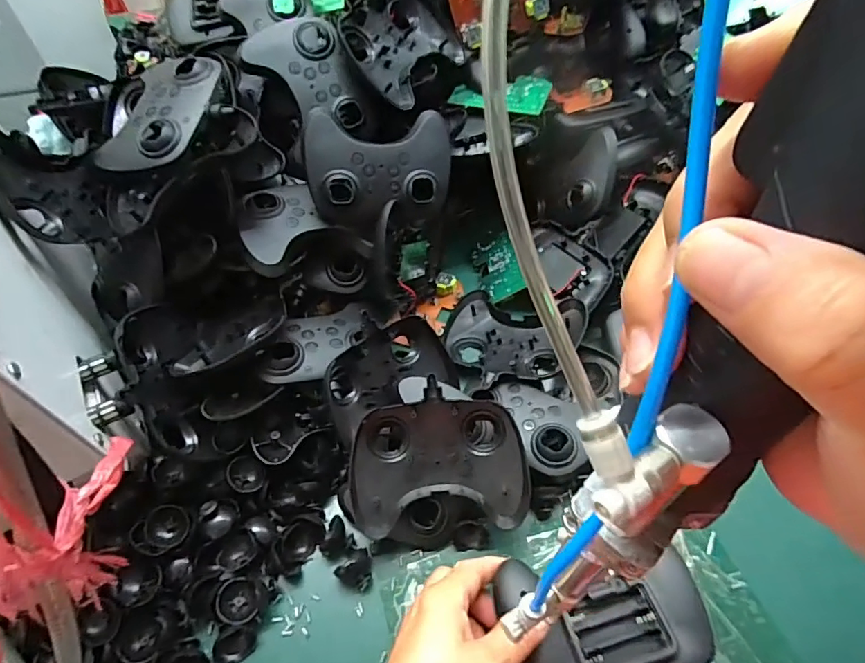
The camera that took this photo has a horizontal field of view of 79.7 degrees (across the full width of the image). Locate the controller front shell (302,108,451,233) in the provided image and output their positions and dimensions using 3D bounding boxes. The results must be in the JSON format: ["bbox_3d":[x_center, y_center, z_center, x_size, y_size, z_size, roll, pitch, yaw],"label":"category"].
[{"bbox_3d":[-0.043,-0.134,0.430,0.118,0.090,0.017,-6,11,-10],"label":"controller front shell"}]

